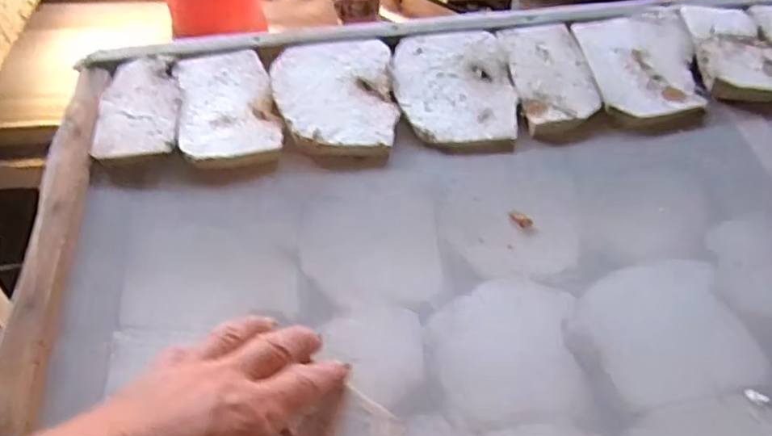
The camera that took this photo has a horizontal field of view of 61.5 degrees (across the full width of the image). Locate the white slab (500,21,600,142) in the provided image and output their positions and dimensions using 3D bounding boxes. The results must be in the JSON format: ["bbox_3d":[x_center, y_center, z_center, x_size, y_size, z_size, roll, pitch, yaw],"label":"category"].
[{"bbox_3d":[0.134,-0.114,0.527,0.062,0.011,0.115,-5,49,-5],"label":"white slab"}]

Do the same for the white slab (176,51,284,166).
[{"bbox_3d":[-0.124,-0.089,0.504,0.071,0.013,0.112,-11,50,-11],"label":"white slab"}]

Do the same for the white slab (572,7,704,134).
[{"bbox_3d":[0.210,-0.123,0.527,0.089,0.011,0.126,-4,49,-5],"label":"white slab"}]

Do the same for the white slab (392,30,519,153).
[{"bbox_3d":[0.055,-0.104,0.525,0.093,0.014,0.122,-2,48,-3],"label":"white slab"}]

